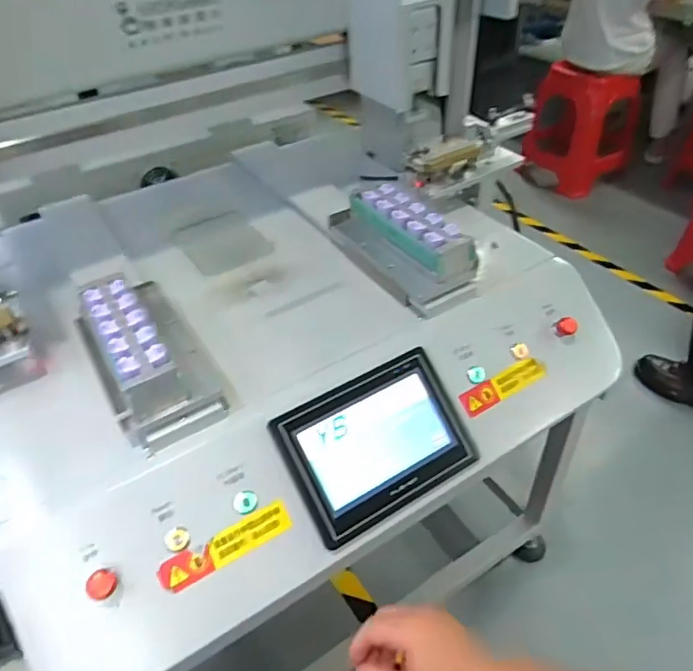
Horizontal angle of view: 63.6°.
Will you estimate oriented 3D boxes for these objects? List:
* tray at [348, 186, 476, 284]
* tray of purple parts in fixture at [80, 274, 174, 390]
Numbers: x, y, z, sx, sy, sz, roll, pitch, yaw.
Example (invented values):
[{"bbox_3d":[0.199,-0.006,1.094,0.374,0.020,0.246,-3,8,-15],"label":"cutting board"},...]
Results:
[{"bbox_3d":[0.079,-0.139,0.706,0.060,0.041,0.189,-27,47,-24],"label":"tray"},{"bbox_3d":[-0.231,-0.014,0.575,0.049,0.014,0.178,-24,46,-22],"label":"tray of purple parts in fixture"}]

